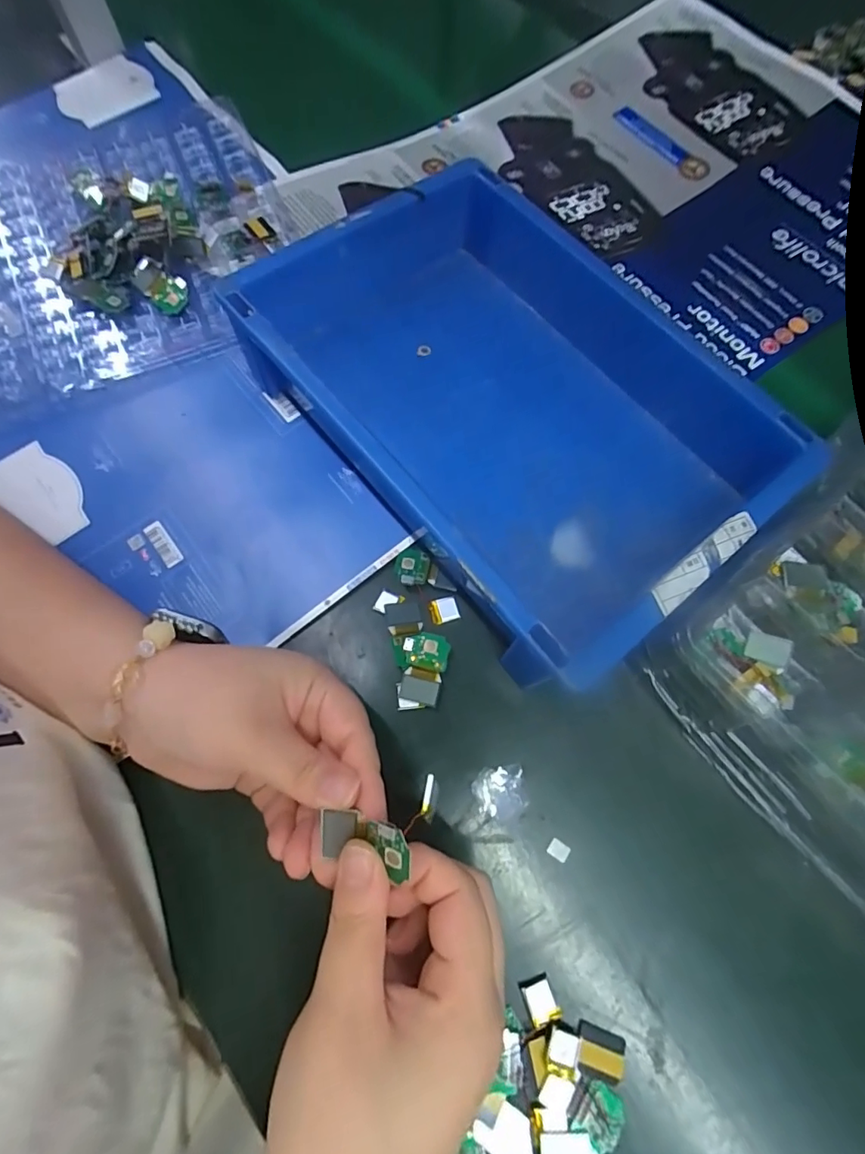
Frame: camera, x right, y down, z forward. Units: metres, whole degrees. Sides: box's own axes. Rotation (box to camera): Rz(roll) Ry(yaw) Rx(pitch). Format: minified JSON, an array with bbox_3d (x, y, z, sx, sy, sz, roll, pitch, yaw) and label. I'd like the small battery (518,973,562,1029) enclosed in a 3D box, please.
[{"bbox_3d":[0.051,0.200,0.239,0.014,0.004,0.018,-19,71,-9],"label":"small battery"}]

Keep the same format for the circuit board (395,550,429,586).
[{"bbox_3d":[-0.012,-0.006,0.303,0.019,0.005,0.024,7,69,1],"label":"circuit board"}]

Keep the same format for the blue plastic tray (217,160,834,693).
[{"bbox_3d":[0.049,-0.109,0.316,0.204,0.068,0.299,-38,75,-15],"label":"blue plastic tray"}]

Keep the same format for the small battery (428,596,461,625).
[{"bbox_3d":[0.007,0.020,0.300,0.017,0.004,0.014,-17,71,-8],"label":"small battery"}]

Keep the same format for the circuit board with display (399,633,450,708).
[{"bbox_3d":[-0.005,0.052,0.286,0.024,0.009,0.038,11,69,2],"label":"circuit board with display"}]

